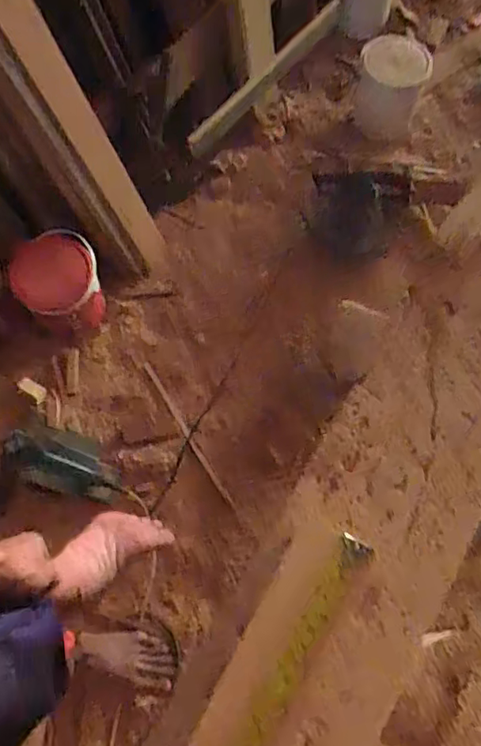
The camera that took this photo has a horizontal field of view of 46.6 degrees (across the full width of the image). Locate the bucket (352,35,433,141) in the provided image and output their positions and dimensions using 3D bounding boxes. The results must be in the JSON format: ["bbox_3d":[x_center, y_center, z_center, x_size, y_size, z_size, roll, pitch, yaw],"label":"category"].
[{"bbox_3d":[0.411,-0.784,1.543,0.179,0.208,0.201,10,69,5],"label":"bucket"}]

